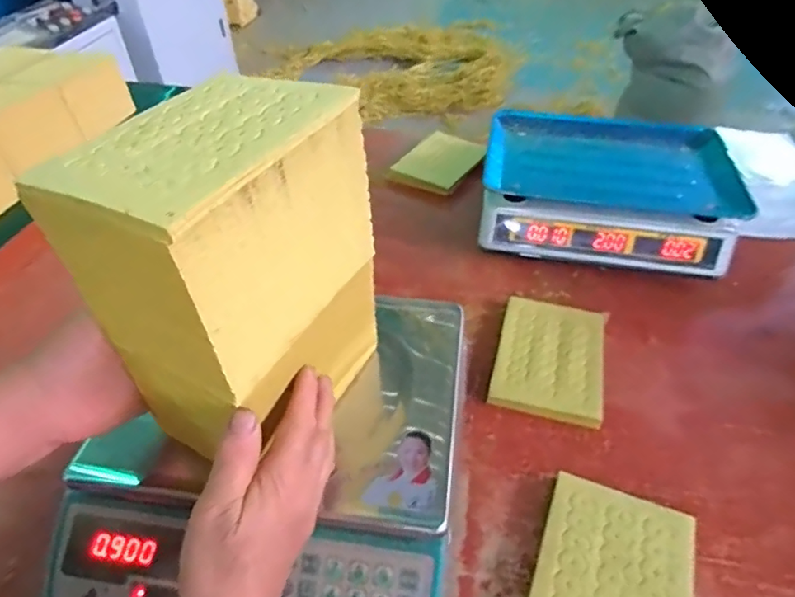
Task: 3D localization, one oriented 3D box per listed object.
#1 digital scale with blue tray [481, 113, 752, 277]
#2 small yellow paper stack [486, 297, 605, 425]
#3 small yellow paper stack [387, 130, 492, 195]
[{"bbox_3d":[0.293,-0.160,0.748,0.329,0.100,0.252,8,46,12],"label":"digital scale with blue tray"},{"bbox_3d":[0.175,0.066,0.593,0.114,0.016,0.160,11,46,12],"label":"small yellow paper stack"},{"bbox_3d":[0.071,-0.234,0.893,0.118,0.018,0.142,29,52,26],"label":"small yellow paper stack"}]

